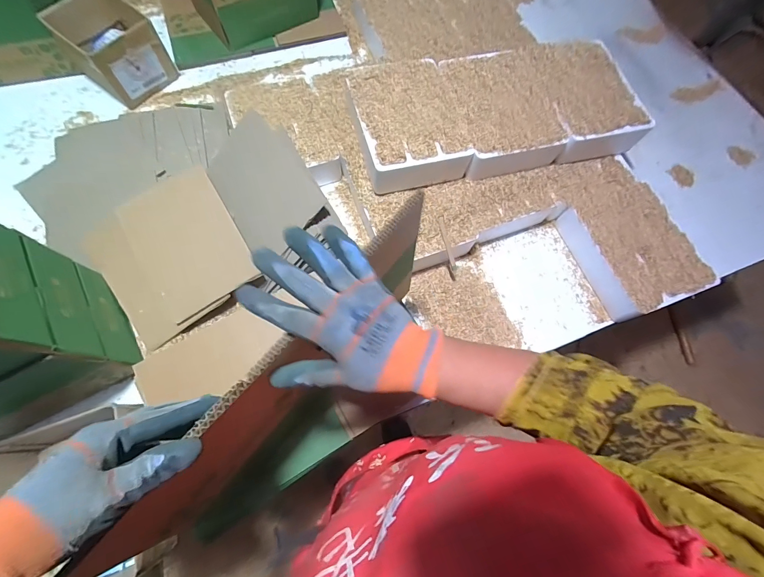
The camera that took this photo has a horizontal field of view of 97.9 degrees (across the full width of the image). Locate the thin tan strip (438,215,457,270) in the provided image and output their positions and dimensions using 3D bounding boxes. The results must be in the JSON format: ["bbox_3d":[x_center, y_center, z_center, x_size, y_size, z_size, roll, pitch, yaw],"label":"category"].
[{"bbox_3d":[0.121,-0.084,0.613,0.011,0.006,0.101,-14,86,-7],"label":"thin tan strip"}]

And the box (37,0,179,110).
[{"bbox_3d":[-0.571,-0.514,0.712,0.160,0.128,0.151,39,73,11],"label":"box"}]

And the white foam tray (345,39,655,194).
[{"bbox_3d":[0.229,-0.342,0.654,0.555,0.079,0.255,-16,71,-8],"label":"white foam tray"}]

